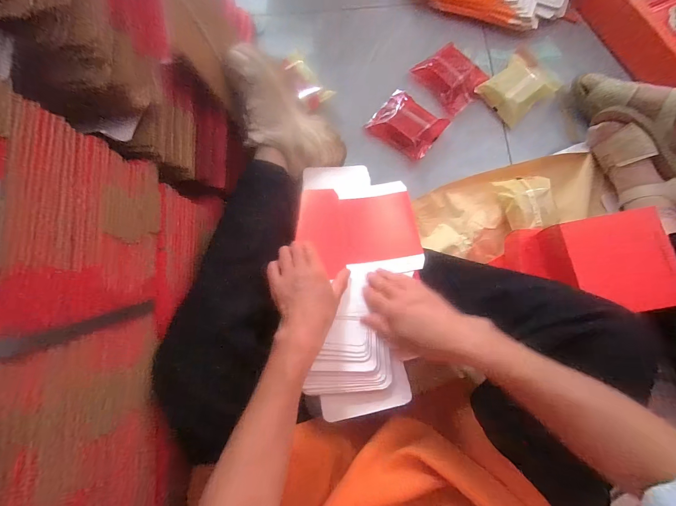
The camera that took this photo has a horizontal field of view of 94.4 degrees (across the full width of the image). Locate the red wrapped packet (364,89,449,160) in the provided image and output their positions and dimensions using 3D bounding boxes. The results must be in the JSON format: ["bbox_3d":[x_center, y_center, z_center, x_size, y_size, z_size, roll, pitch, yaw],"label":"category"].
[{"bbox_3d":[0.130,-0.245,0.597,0.127,0.040,0.109,38,81,7],"label":"red wrapped packet"}]

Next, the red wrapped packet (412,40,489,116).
[{"bbox_3d":[0.220,-0.343,0.607,0.103,0.036,0.122,-41,82,-8],"label":"red wrapped packet"}]

